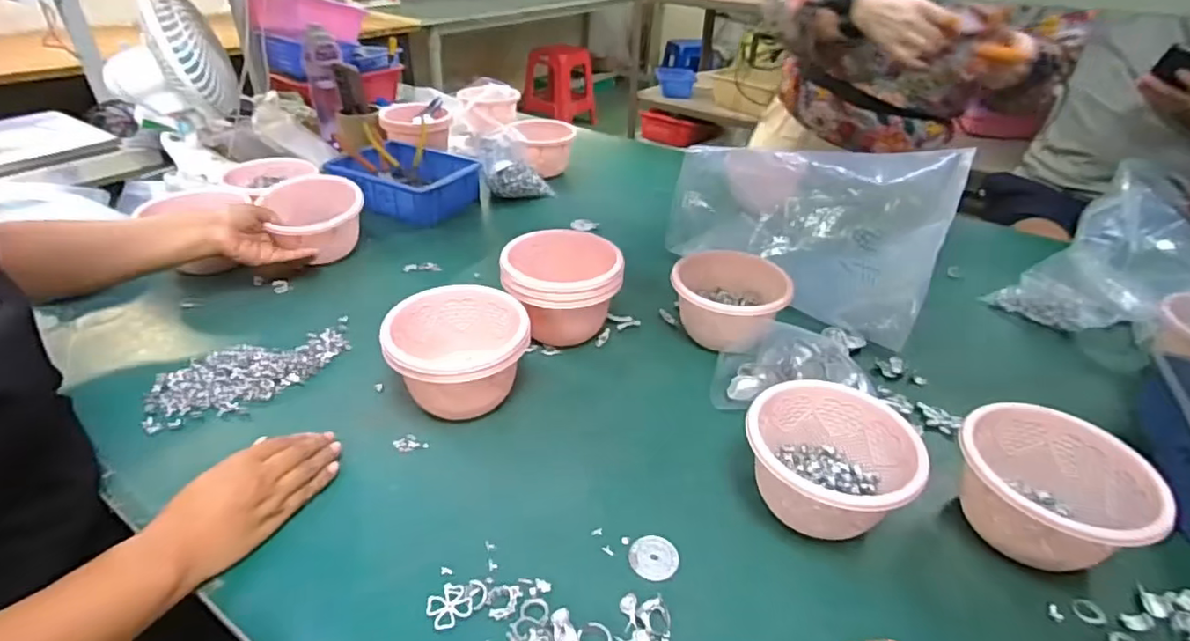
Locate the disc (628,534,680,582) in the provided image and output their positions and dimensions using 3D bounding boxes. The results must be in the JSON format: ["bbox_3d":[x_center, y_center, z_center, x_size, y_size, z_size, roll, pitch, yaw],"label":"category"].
[{"bbox_3d":[0.051,0.205,0.516,0.043,0.004,0.040,1,35,-1],"label":"disc"}]

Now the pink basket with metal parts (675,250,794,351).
[{"bbox_3d":[0.170,-0.019,0.765,0.149,0.068,0.168,12,36,15],"label":"pink basket with metal parts"}]

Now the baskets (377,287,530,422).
[{"bbox_3d":[-0.148,0.042,0.662,0.150,0.102,0.136,-2,35,-6],"label":"baskets"}]

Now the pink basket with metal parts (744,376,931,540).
[{"bbox_3d":[0.220,0.137,0.560,0.154,0.084,0.141,12,36,15],"label":"pink basket with metal parts"}]

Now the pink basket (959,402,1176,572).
[{"bbox_3d":[0.412,0.161,0.550,0.146,0.099,0.144,1,35,-1],"label":"pink basket"}]

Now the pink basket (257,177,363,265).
[{"bbox_3d":[-0.428,-0.161,0.917,0.129,0.094,0.138,-17,39,-25],"label":"pink basket"}]

